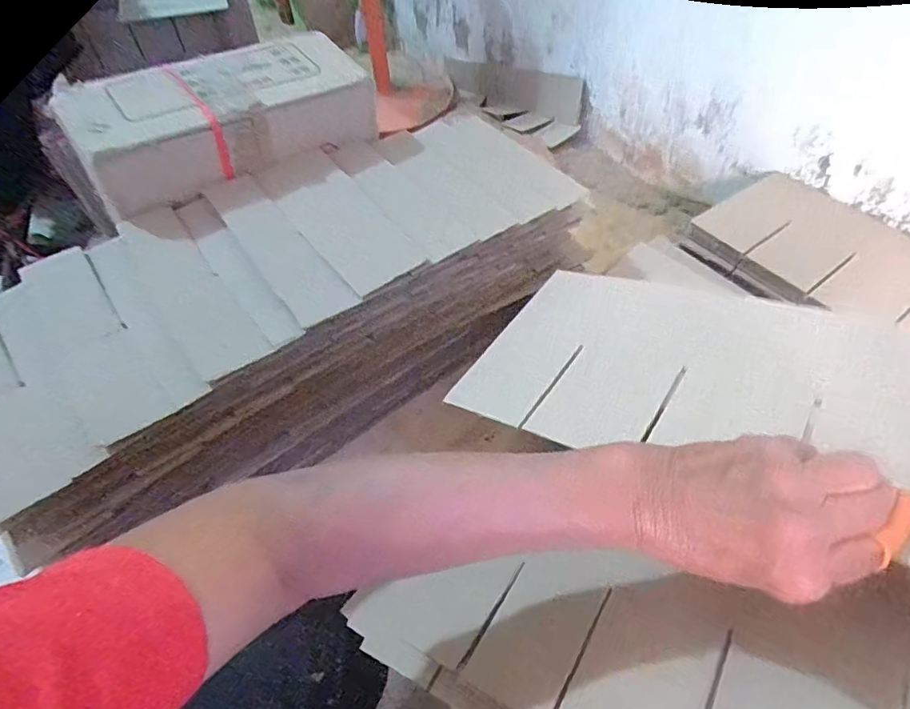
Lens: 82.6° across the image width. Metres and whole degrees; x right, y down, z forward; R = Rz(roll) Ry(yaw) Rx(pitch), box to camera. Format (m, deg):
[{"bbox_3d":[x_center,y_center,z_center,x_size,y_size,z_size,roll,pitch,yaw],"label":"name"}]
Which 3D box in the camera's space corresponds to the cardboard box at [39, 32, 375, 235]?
[{"bbox_3d":[-0.228,-0.237,0.511,0.295,0.079,0.131,-33,61,-22],"label":"cardboard box"}]

